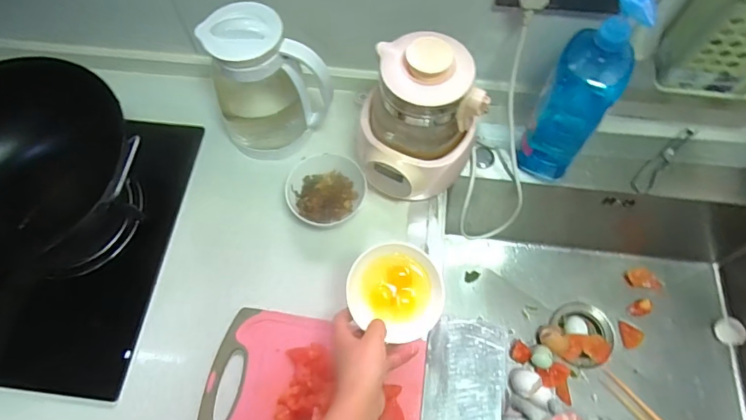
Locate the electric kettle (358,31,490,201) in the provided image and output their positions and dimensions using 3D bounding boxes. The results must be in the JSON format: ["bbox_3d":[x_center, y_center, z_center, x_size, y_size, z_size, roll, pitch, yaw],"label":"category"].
[{"bbox_3d":[0.063,-0.112,0.640,0.160,0.218,0.141,-4,65,-2],"label":"electric kettle"}]

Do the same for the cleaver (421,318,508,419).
[{"bbox_3d":[0.109,0.285,0.561,0.105,0.014,0.305,7,65,4],"label":"cleaver"}]

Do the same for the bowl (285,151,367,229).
[{"bbox_3d":[-0.070,-0.029,0.693,0.110,0.051,0.107,0,65,0],"label":"bowl"}]

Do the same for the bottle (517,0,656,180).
[{"bbox_3d":[0.273,-0.152,0.619,0.091,0.285,0.097,28,68,13],"label":"bottle"}]

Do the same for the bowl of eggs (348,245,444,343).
[{"bbox_3d":[0.029,0.094,0.555,0.108,0.059,0.098,18,66,9],"label":"bowl of eggs"}]

